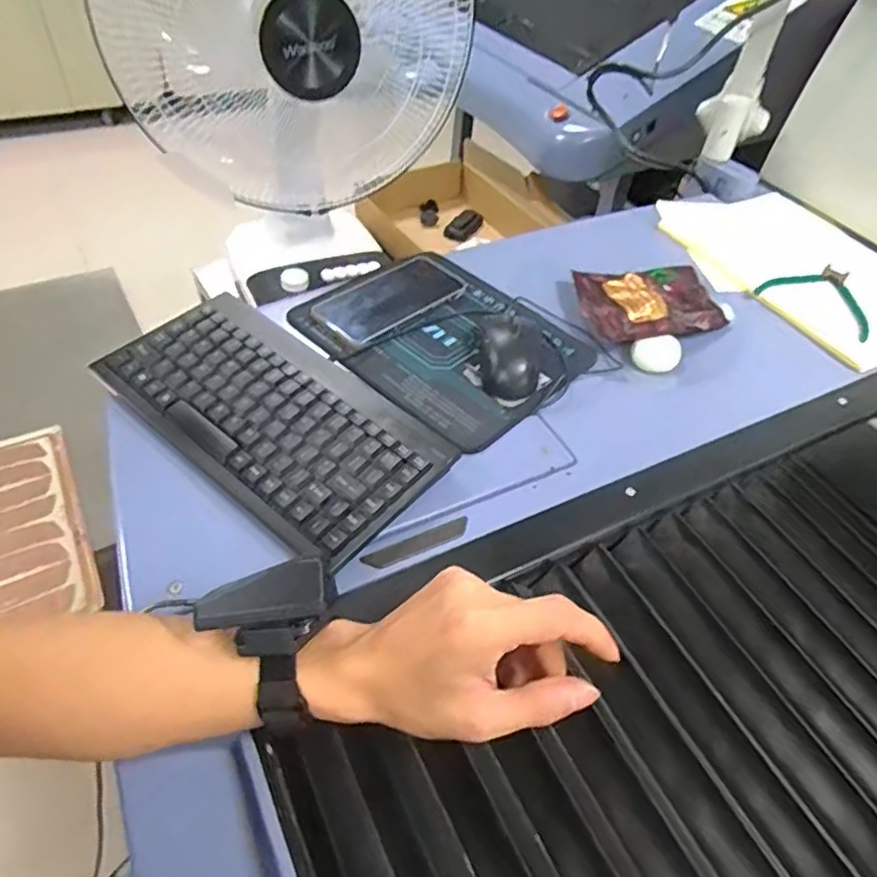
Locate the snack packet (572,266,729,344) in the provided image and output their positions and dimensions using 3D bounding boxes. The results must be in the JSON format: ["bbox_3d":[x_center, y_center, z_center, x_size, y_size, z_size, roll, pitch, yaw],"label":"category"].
[{"bbox_3d":[0.236,-0.160,0.691,0.154,0.021,0.111,-4,50,-8],"label":"snack packet"}]

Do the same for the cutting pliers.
[{"bbox_3d":[0.458,-0.172,0.721,0.124,0.011,0.121,37,57,24],"label":"cutting pliers"}]

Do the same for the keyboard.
[{"bbox_3d":[-0.139,-0.020,0.510,0.289,0.032,0.144,35,54,22],"label":"keyboard"}]

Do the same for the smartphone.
[{"bbox_3d":[-0.050,-0.148,0.638,0.160,0.014,0.075,-35,61,-29],"label":"smartphone"}]

